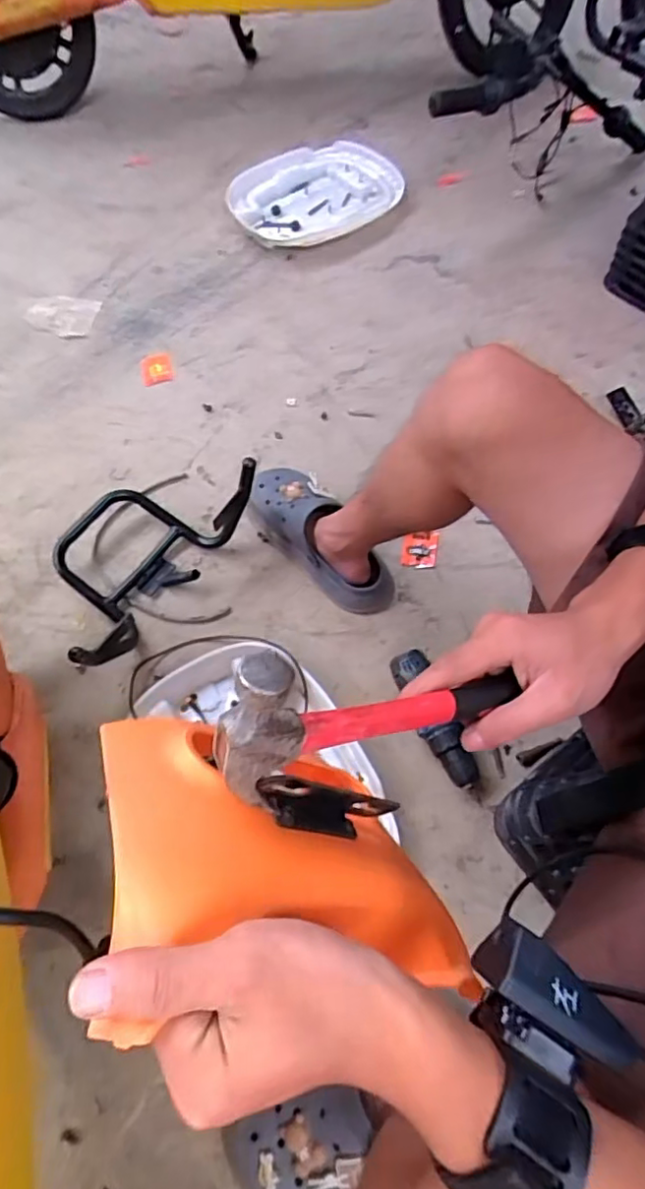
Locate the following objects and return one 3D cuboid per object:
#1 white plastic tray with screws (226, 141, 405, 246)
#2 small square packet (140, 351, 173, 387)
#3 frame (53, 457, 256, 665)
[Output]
[{"bbox_3d":[-0.003,-0.862,1.281,0.375,0.051,0.264,-41,69,-18],"label":"white plastic tray with screws"},{"bbox_3d":[-0.300,-0.407,1.077,0.055,0.004,0.075,-14,64,-6],"label":"small square packet"},{"bbox_3d":[-0.259,-0.064,0.823,0.233,0.142,0.327,32,68,16],"label":"frame"}]

